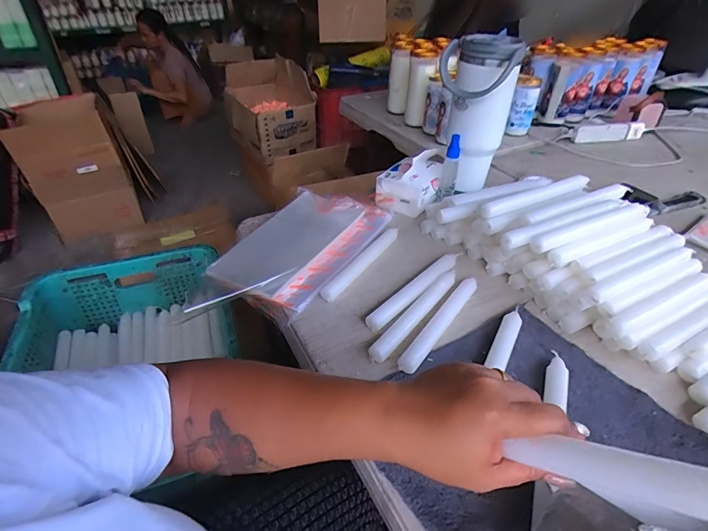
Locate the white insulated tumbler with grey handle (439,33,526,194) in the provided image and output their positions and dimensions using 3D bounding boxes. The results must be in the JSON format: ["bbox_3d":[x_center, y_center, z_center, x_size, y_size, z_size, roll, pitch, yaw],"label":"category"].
[{"bbox_3d":[0.206,-0.252,0.688,0.114,0.245,0.115,18,42,21],"label":"white insulated tumbler with grey handle"}]

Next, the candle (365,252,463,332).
[{"bbox_3d":[0.091,0.028,0.553,0.025,0.015,0.207,30,47,31],"label":"candle"}]

